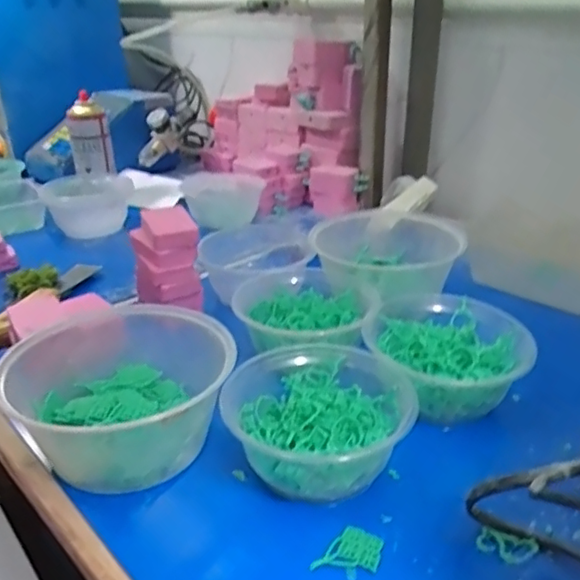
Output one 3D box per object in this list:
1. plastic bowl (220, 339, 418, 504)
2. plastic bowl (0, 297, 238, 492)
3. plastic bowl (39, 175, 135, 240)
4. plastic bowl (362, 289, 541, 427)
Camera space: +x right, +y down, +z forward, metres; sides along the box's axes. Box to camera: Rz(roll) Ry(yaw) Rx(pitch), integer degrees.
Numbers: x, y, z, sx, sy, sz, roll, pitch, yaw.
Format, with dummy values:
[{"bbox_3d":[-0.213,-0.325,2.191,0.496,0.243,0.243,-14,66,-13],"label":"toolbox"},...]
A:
[{"bbox_3d":[0.019,0.093,0.444,0.128,0.060,0.129,0,27,0],"label":"plastic bowl"},{"bbox_3d":[-0.128,0.079,0.459,0.162,0.077,0.182,-9,28,-17],"label":"plastic bowl"},{"bbox_3d":[-0.322,-0.143,0.950,0.134,0.074,0.133,-9,28,-16],"label":"plastic bowl"},{"bbox_3d":[0.134,0.051,0.509,0.130,0.056,0.143,0,27,0],"label":"plastic bowl"}]

